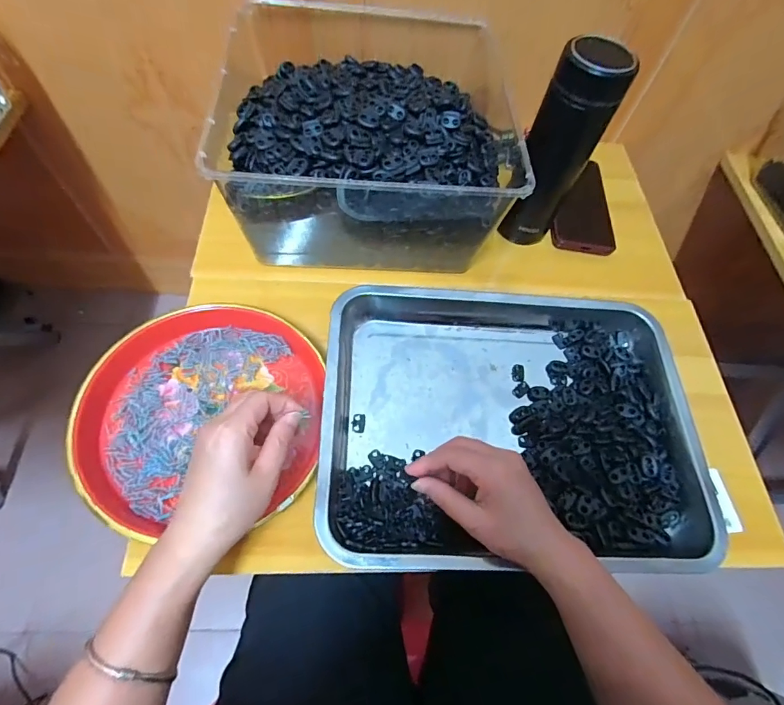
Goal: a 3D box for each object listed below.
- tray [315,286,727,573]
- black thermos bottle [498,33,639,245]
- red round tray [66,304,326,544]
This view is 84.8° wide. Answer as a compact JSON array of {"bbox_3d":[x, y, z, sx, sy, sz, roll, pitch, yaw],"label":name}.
[{"bbox_3d":[0.115,0.052,0.417,0.352,0.054,0.282,3,64,-5],"label":"tray"},{"bbox_3d":[0.173,-0.209,0.465,0.069,0.212,0.059,30,63,8],"label":"black thermos bottle"},{"bbox_3d":[-0.169,0.044,0.392,0.206,0.029,0.207,3,64,-5],"label":"red round tray"}]

